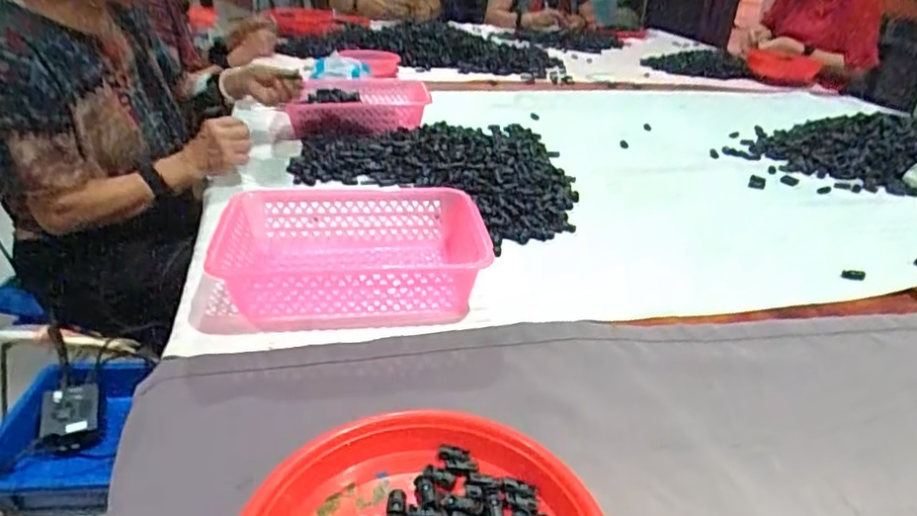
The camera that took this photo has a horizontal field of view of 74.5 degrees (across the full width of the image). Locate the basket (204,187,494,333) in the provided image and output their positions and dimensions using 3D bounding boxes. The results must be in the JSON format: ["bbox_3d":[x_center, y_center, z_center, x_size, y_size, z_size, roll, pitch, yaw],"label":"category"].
[{"bbox_3d":[-0.124,-0.011,0.744,0.299,0.075,0.231,0,30,-8],"label":"basket"}]

